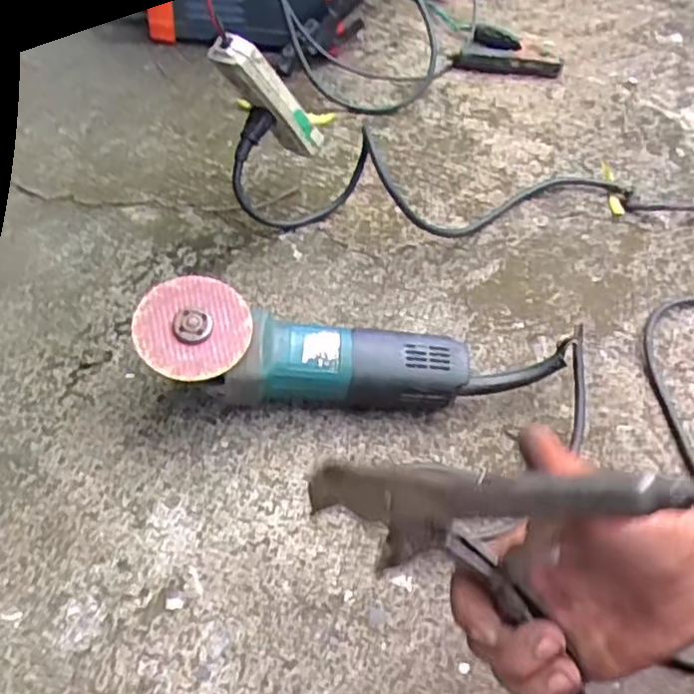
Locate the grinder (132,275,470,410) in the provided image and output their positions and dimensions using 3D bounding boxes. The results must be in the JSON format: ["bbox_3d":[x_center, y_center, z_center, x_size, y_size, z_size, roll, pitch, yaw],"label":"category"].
[{"bbox_3d":[-0.035,0.013,0.568,0.268,0.081,0.082,10,45,-14],"label":"grinder"}]

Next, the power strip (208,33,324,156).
[{"bbox_3d":[-0.070,-0.228,0.639,0.031,0.146,0.042,-48,54,2],"label":"power strip"}]

